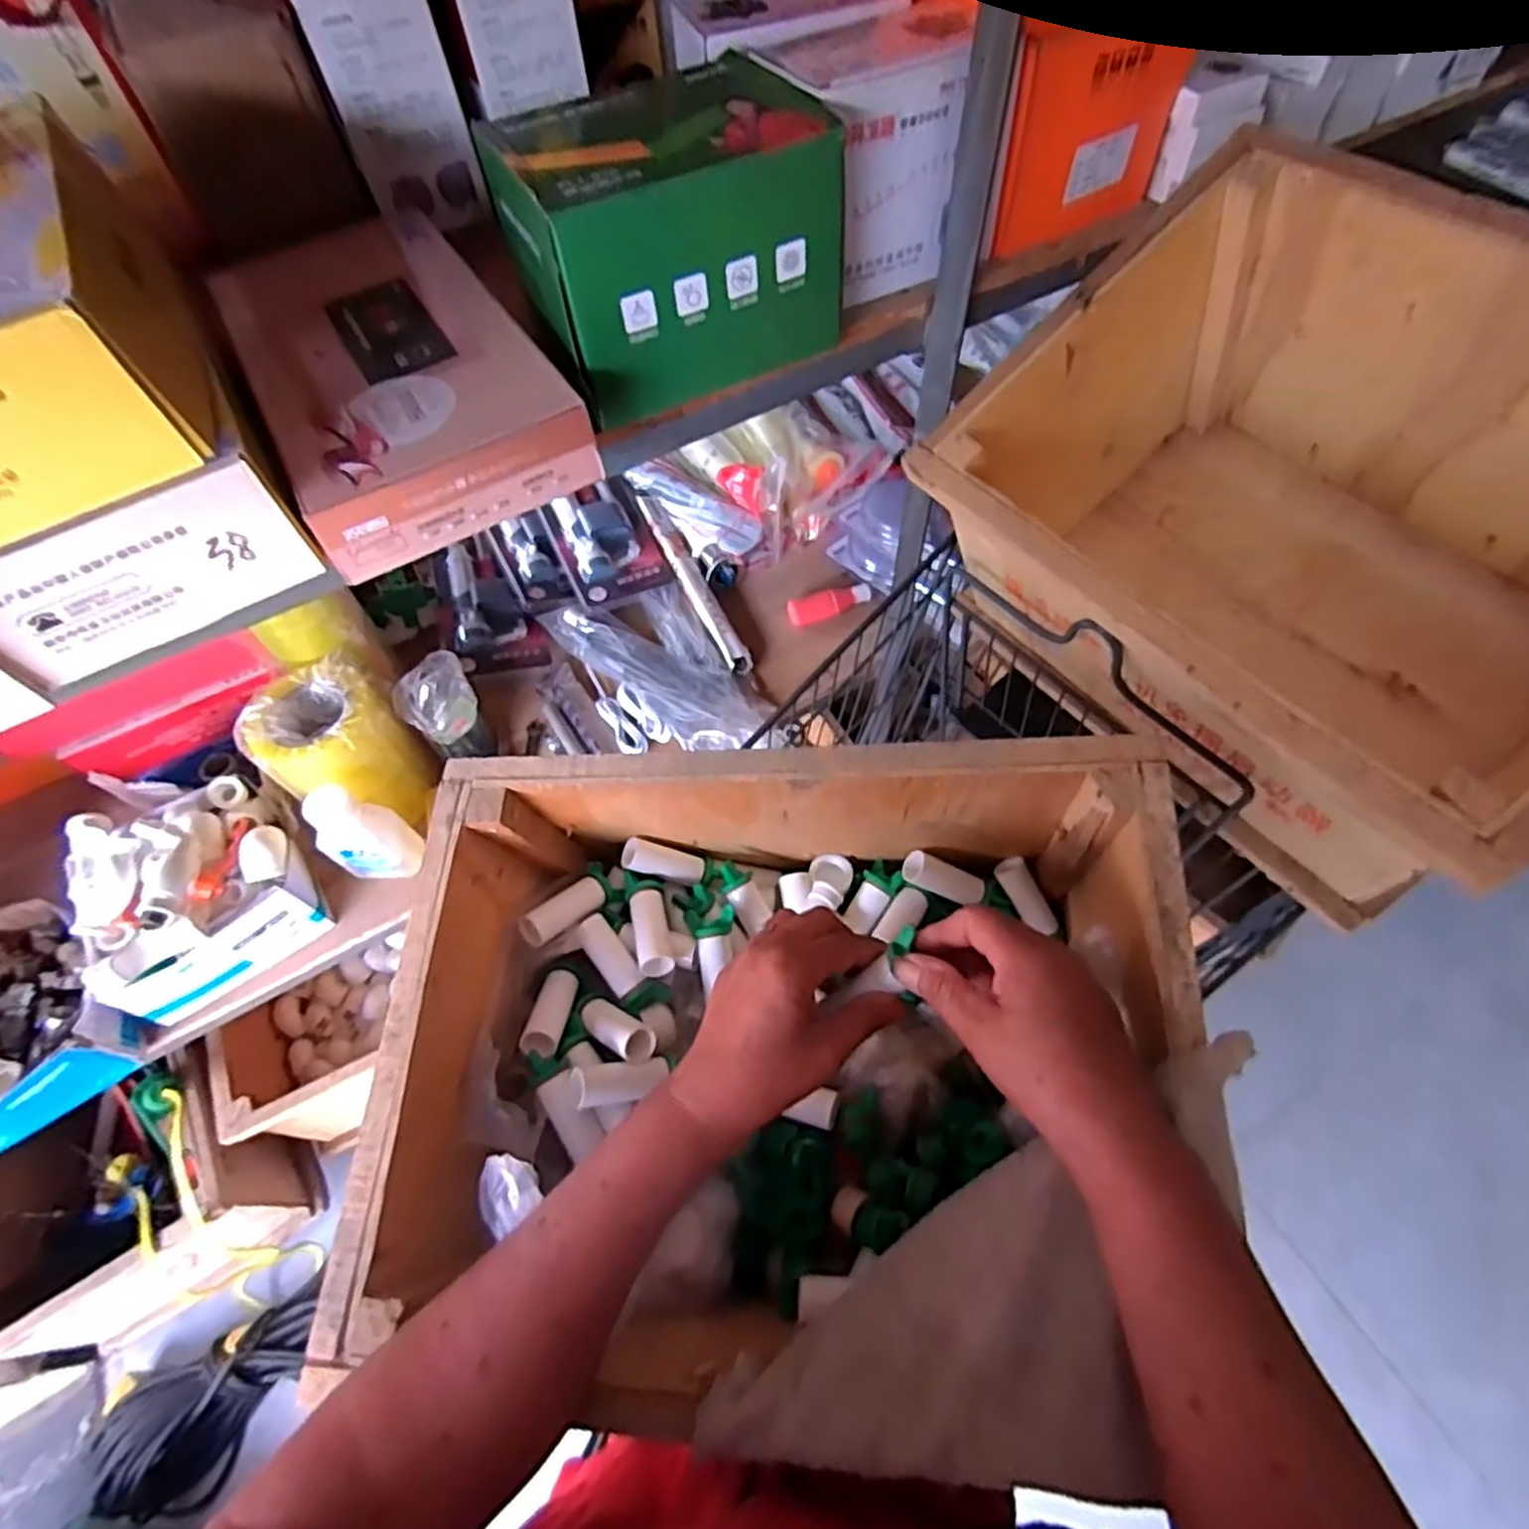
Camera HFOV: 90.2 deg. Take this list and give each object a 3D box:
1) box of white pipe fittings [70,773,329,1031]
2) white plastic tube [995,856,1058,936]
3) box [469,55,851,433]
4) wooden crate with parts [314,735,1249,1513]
[{"bbox_3d":[-0.614,0.122,0.826,0.207,0.126,0.204,-31,63,-13],"label":"box of white pipe fittings"},{"bbox_3d":[0.181,0.091,0.525,0.020,0.014,0.056,-20,61,-8],"label":"white plastic tube"},{"bbox_3d":[-0.062,-0.366,0.537,0.200,0.135,0.121,-26,62,-11],"label":"box"},{"bbox_3d":[0.004,0.161,0.421,0.387,0.182,0.303,2,61,5],"label":"wooden crate with parts"}]

